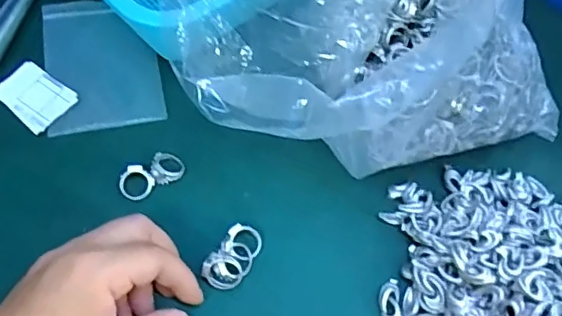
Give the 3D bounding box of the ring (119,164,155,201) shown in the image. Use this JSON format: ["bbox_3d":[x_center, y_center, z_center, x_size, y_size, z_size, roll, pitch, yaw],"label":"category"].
[{"bbox_3d":[-0.094,0.016,0.376,0.021,0.004,0.022,1,83,-5],"label":"ring"}]

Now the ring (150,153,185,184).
[{"bbox_3d":[-0.075,0.006,0.385,0.022,0.009,0.020,2,58,-3],"label":"ring"}]

